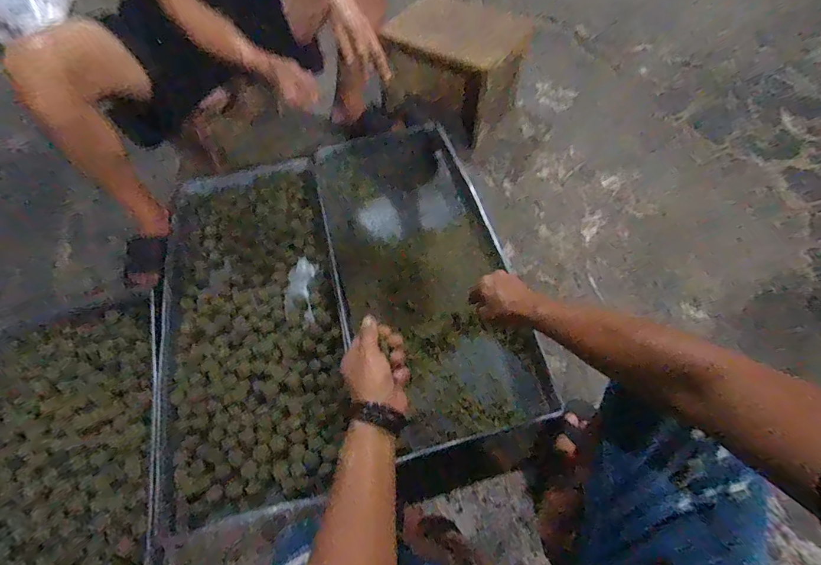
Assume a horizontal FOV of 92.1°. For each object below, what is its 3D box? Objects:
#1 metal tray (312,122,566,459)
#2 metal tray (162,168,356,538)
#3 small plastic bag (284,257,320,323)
[{"bbox_3d":[0.027,-0.040,0.920,0.378,0.076,0.843,-16,63,-9],"label":"metal tray"},{"bbox_3d":[-0.347,0.058,0.875,0.378,0.037,0.795,-13,63,-8],"label":"metal tray"},{"bbox_3d":[-0.254,0.014,0.921,0.072,0.021,0.173,-1,62,-2],"label":"small plastic bag"}]

